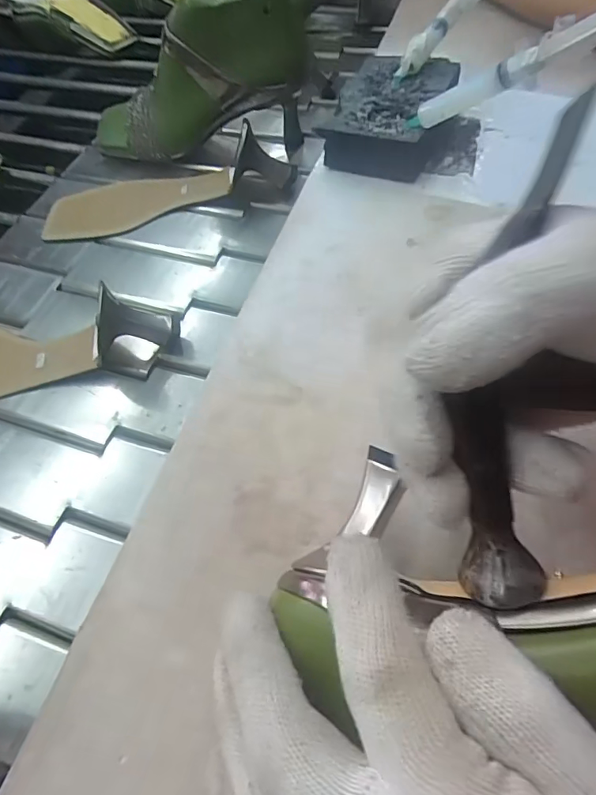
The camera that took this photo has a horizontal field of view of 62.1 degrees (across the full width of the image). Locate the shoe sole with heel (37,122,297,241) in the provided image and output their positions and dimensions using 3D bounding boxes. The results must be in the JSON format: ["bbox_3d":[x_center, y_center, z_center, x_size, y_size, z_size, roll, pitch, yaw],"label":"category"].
[{"bbox_3d":[-0.129,-0.212,0.471,0.240,0.057,0.077,-14,58,-5],"label":"shoe sole with heel"}]

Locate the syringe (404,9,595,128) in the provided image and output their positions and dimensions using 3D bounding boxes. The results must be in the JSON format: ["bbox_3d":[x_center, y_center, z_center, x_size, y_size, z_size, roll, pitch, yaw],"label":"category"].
[{"bbox_3d":[0.132,-0.202,0.307,0.166,0.017,0.013,3,47,54],"label":"syringe"}]

